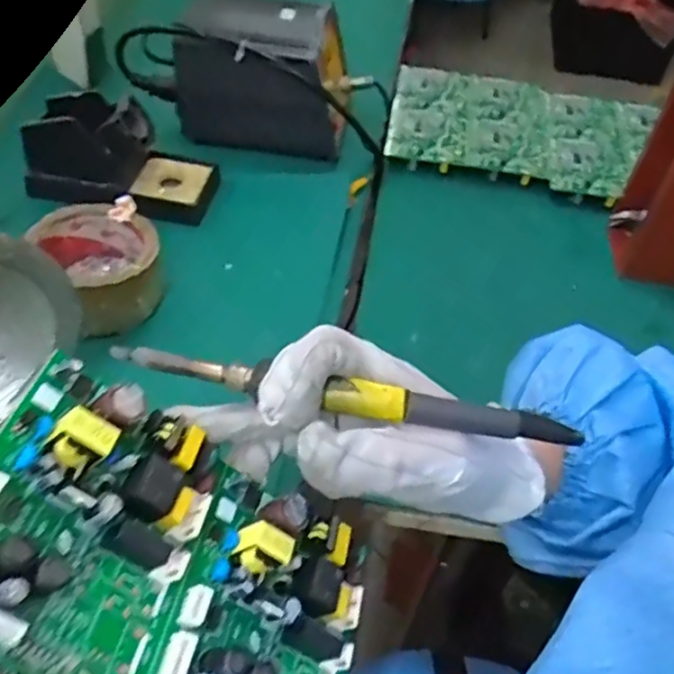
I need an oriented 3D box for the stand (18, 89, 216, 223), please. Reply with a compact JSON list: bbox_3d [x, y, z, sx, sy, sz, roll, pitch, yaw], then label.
[{"bbox_3d":[-0.181,-0.155,0.544,0.151,0.065,0.075,8,48,2],"label":"stand"}]

